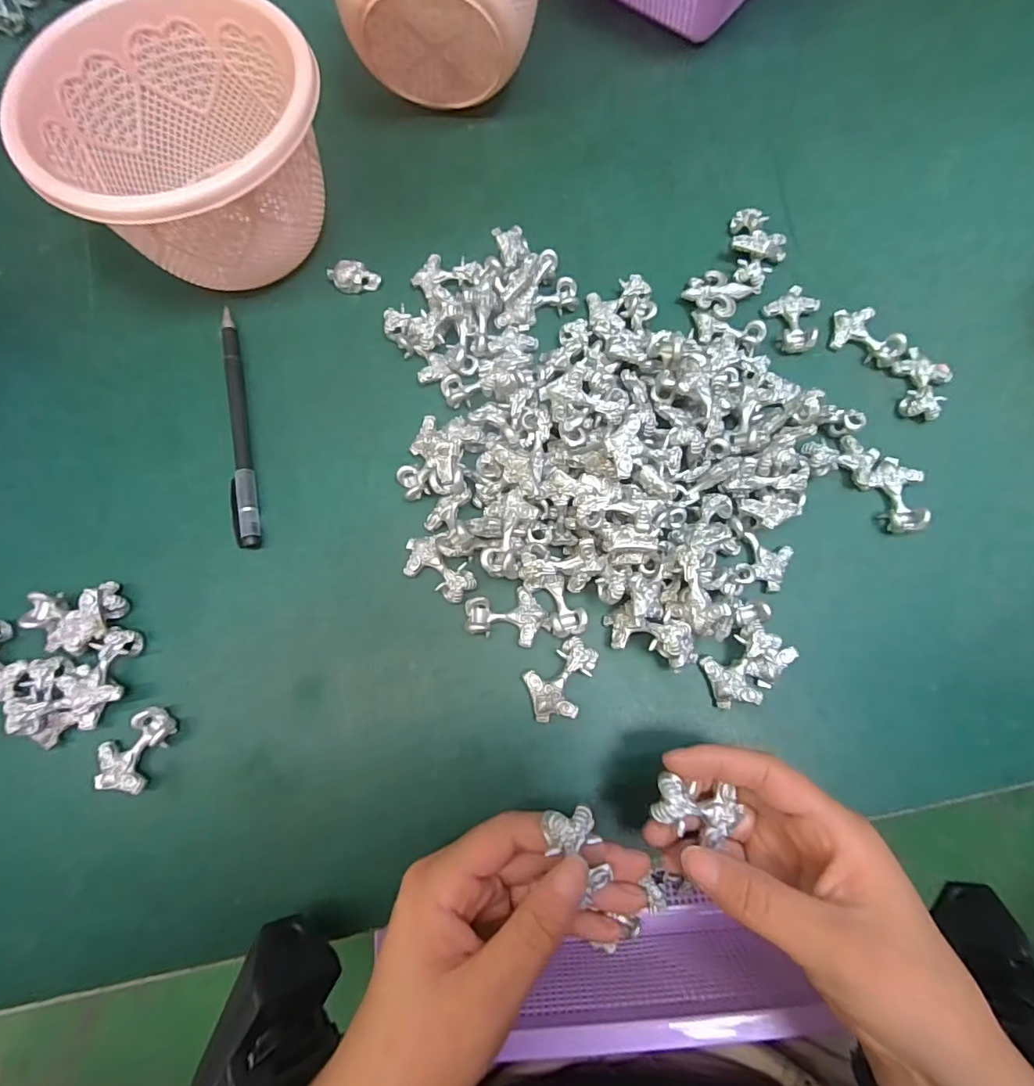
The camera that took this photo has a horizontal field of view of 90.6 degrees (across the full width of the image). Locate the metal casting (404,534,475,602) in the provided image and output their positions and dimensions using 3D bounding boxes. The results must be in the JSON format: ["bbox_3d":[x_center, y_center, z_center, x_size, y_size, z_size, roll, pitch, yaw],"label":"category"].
[{"bbox_3d":[-0.042,0.013,0.268,0.042,0.010,0.023,38,80,9],"label":"metal casting"}]

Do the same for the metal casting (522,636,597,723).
[{"bbox_3d":[0.020,0.067,0.253,0.029,0.010,0.042,23,79,6],"label":"metal casting"}]

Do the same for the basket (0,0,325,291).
[{"bbox_3d":[-0.178,-0.220,0.294,0.143,0.084,0.134,0,77,1],"label":"basket"}]

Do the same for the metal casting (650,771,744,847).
[{"bbox_3d":[0.074,0.107,0.204,0.042,0.009,0.022,26,78,-18],"label":"metal casting"}]

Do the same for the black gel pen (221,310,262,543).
[{"bbox_3d":[-0.161,-0.068,0.294,0.012,0.009,0.148,-13,77,-2],"label":"black gel pen"}]

